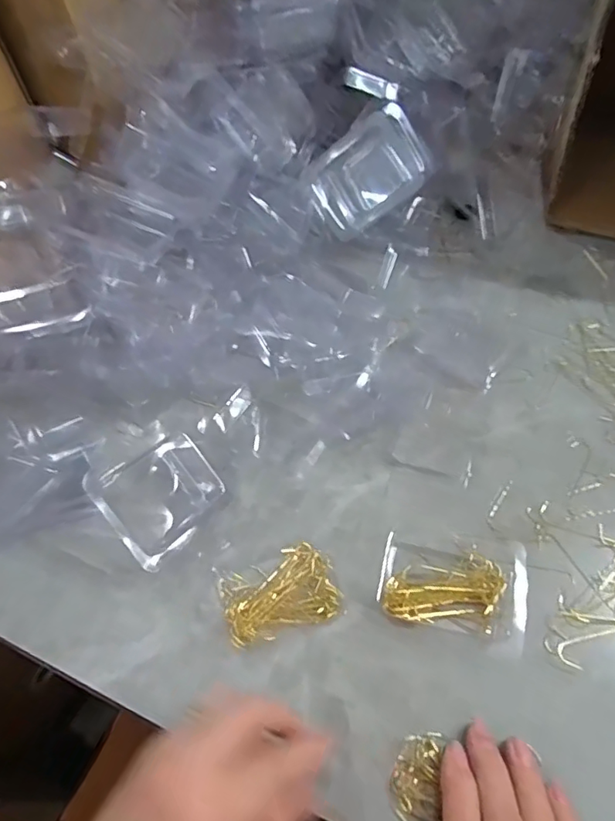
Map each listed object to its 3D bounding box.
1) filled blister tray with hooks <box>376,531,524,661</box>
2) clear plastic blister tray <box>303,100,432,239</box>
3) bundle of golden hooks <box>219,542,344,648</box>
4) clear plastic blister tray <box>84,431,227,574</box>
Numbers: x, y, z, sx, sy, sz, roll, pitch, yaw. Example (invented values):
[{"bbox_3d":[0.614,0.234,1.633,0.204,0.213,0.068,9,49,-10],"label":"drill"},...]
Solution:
[{"bbox_3d":[0.092,0.112,0.330,0.089,0.010,0.064,12,56,11],"label":"filled blister tray with hooks"},{"bbox_3d":[0.057,-0.220,0.486,0.108,0.024,0.078,-35,94,15],"label":"clear plastic blister tray"},{"bbox_3d":[-0.018,0.118,0.334,0.070,0.015,0.048,-18,55,-9],"label":"bundle of golden hooks"},{"bbox_3d":[-0.110,0.058,0.378,0.078,0.023,0.081,-38,61,-22],"label":"clear plastic blister tray"}]

